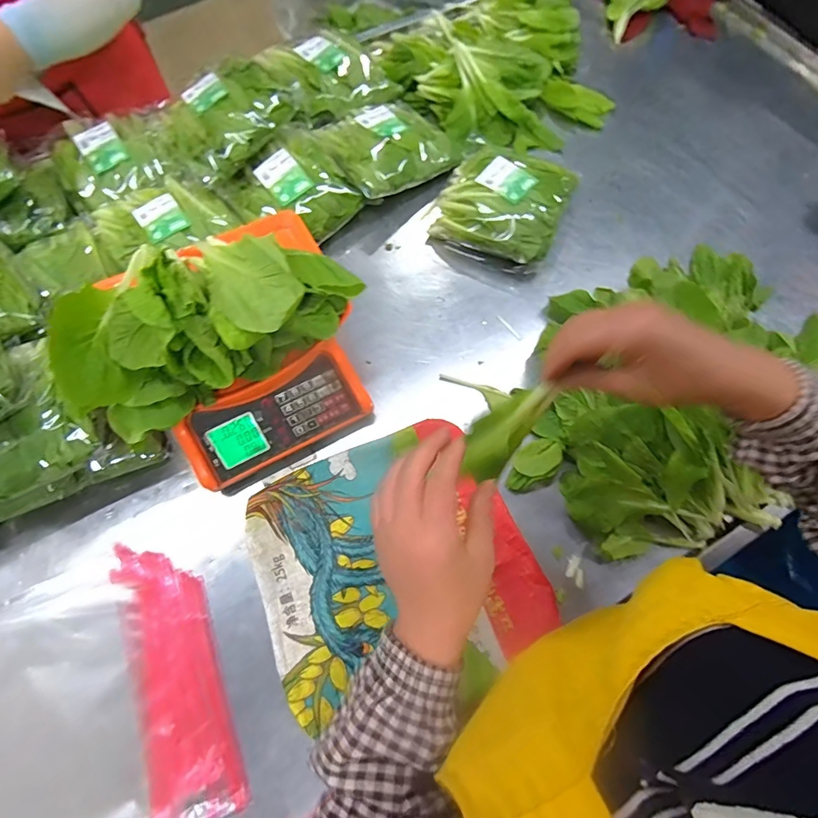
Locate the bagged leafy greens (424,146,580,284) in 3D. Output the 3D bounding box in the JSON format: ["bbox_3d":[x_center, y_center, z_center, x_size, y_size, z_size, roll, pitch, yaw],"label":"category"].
[{"bbox_3d":[0.151,-0.339,0.718,0.205,0.079,0.202,22,70,8],"label":"bagged leafy greens"}]

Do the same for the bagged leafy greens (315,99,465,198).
[{"bbox_3d":[-0.034,-0.475,0.759,0.221,0.051,0.219,-28,71,-11],"label":"bagged leafy greens"}]

